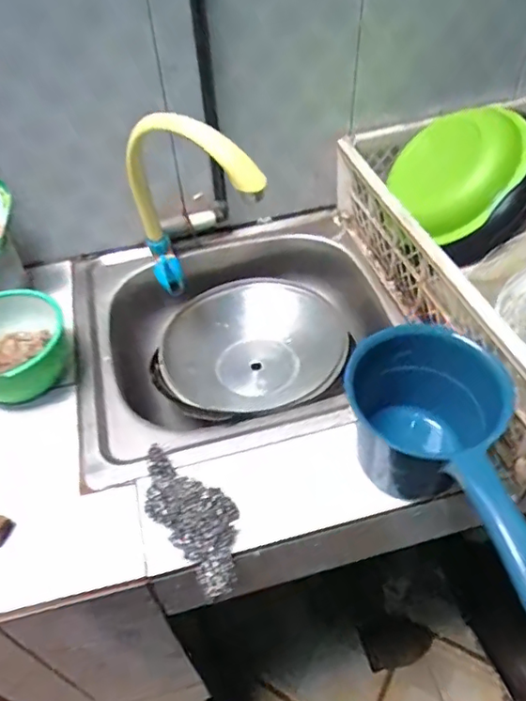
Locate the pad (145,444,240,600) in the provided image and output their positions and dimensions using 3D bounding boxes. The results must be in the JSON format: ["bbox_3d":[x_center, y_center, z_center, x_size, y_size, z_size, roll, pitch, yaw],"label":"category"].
[{"bbox_3d":[-0.067,0.154,0.539,0.066,0.023,0.147,-33,55,-23],"label":"pad"}]

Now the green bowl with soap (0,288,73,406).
[{"bbox_3d":[-0.292,0.005,0.651,0.131,0.092,0.122,-2,48,2],"label":"green bowl with soap"}]

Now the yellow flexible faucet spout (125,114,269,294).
[{"bbox_3d":[-0.116,-0.158,0.677,0.086,0.156,0.349,-32,9,-23],"label":"yellow flexible faucet spout"}]

